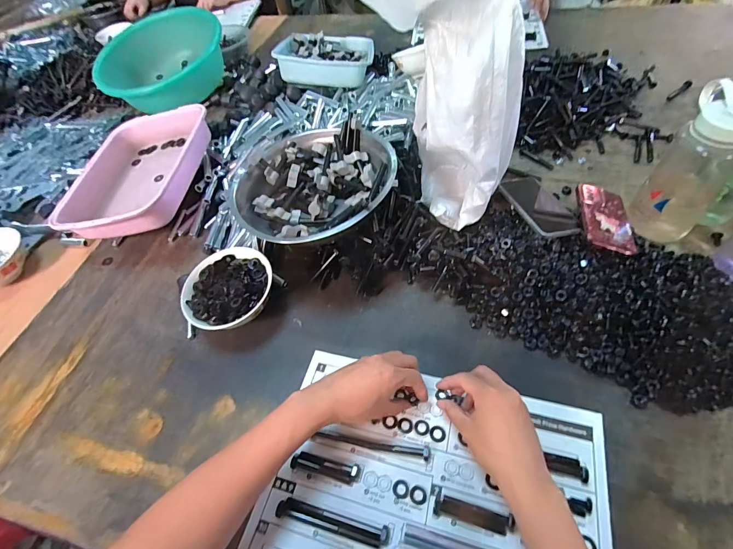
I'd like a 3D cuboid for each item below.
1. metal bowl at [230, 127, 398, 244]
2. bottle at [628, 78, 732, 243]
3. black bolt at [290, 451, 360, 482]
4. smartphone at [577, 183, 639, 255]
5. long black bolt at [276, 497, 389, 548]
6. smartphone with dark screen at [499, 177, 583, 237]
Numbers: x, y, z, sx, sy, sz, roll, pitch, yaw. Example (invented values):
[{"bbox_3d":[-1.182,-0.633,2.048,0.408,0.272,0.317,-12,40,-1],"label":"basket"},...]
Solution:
[{"bbox_3d":[-0.080,-0.138,0.581,0.242,0.073,0.242,-4,53,6],"label":"metal bowl"},{"bbox_3d":[0.467,-0.141,0.526,0.095,0.198,0.080,36,66,29],"label":"bottle"},{"bbox_3d":[-0.049,0.231,0.440,0.080,0.014,0.019,5,55,12],"label":"black bolt"},{"bbox_3d":[0.393,-0.095,0.599,0.079,0.013,0.169,19,49,7],"label":"smartphone"},{"bbox_3d":[-0.038,0.275,0.405,0.123,0.013,0.020,7,55,14],"label":"long black bolt"},{"bbox_3d":[0.303,-0.120,0.640,0.085,0.007,0.169,-7,44,-8],"label":"smartphone with dark screen"}]

